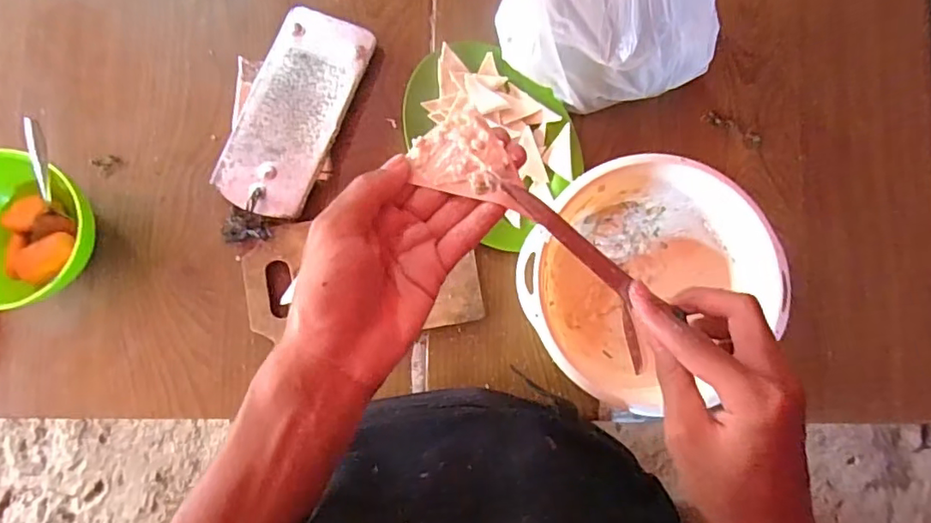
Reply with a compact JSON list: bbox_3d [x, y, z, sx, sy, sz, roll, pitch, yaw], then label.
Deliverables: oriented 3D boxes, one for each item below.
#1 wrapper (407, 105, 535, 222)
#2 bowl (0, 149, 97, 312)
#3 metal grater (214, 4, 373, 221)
[{"bbox_3d":[0.005,-0.058,0.311,0.066,0.009,0.047,17,83,-2],"label":"wrapper"},{"bbox_3d":[-0.445,-0.025,0.571,0.143,0.083,0.154,23,83,-2],"label":"bowl"},{"bbox_3d":[-0.189,-0.165,0.630,0.107,0.021,0.233,21,83,-3],"label":"metal grater"}]

